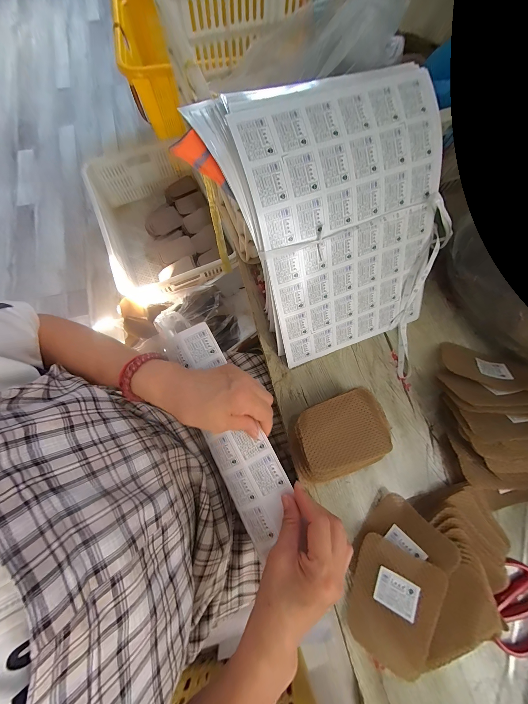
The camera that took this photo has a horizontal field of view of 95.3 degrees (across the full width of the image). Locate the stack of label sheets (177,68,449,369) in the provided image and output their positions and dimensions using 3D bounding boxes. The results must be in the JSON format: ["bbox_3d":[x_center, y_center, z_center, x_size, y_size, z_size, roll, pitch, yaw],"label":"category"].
[{"bbox_3d":[0.110,-0.161,0.336,0.288,0.050,0.348,-21,121,-9],"label":"stack of label sheets"}]

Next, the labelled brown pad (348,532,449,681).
[{"bbox_3d":[0.162,0.312,0.299,0.092,0.009,0.119,13,73,27],"label":"labelled brown pad"}]

